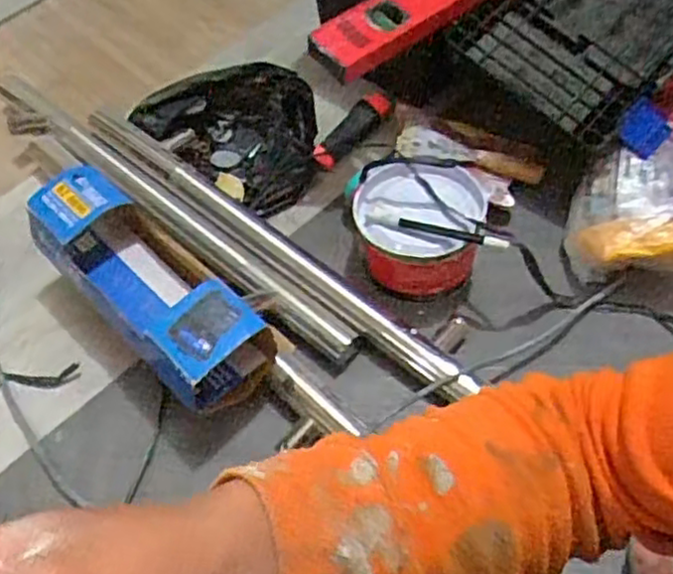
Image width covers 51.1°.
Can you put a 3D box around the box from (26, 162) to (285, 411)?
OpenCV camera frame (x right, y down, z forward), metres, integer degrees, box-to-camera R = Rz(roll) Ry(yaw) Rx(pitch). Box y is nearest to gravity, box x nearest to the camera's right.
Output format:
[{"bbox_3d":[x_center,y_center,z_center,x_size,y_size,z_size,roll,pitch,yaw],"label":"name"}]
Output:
[{"bbox_3d":[-0.183,-0.002,0.692,0.097,0.099,0.274,-41,65,-20],"label":"box"}]

